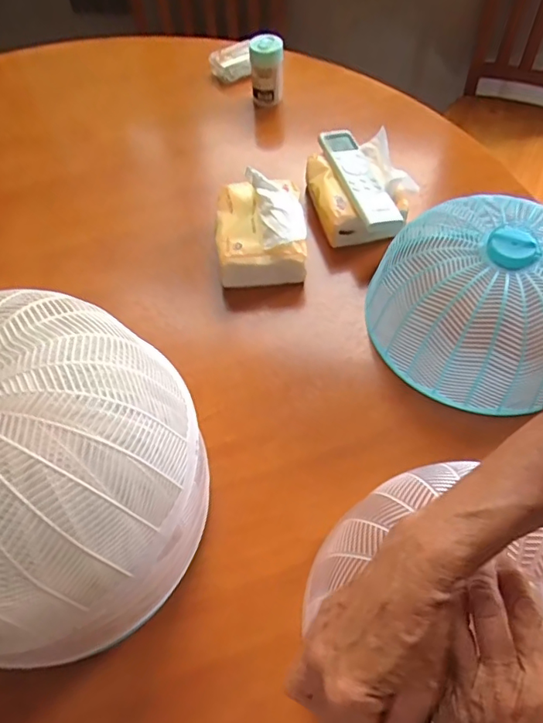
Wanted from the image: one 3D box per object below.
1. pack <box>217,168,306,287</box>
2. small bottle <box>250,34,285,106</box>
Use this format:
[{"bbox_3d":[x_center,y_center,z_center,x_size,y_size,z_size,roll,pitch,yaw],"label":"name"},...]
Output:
[{"bbox_3d":[-0.012,-0.156,0.617,0.105,0.073,0.130,-2,58,2],"label":"pack"},{"bbox_3d":[-0.006,-0.438,0.791,0.051,0.087,0.041,-1,59,2],"label":"small bottle"}]

